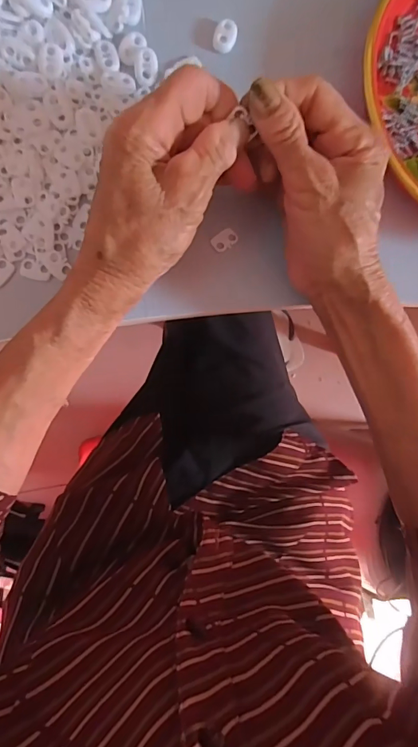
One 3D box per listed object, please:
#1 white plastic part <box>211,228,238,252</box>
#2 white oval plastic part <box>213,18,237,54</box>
[{"bbox_3d":[0.011,-0.089,0.285,0.017,0.004,0.012,-29,92,-8],"label":"white plastic part"},{"bbox_3d":[0.011,-0.230,0.290,0.015,0.005,0.021,19,85,-7],"label":"white oval plastic part"}]

